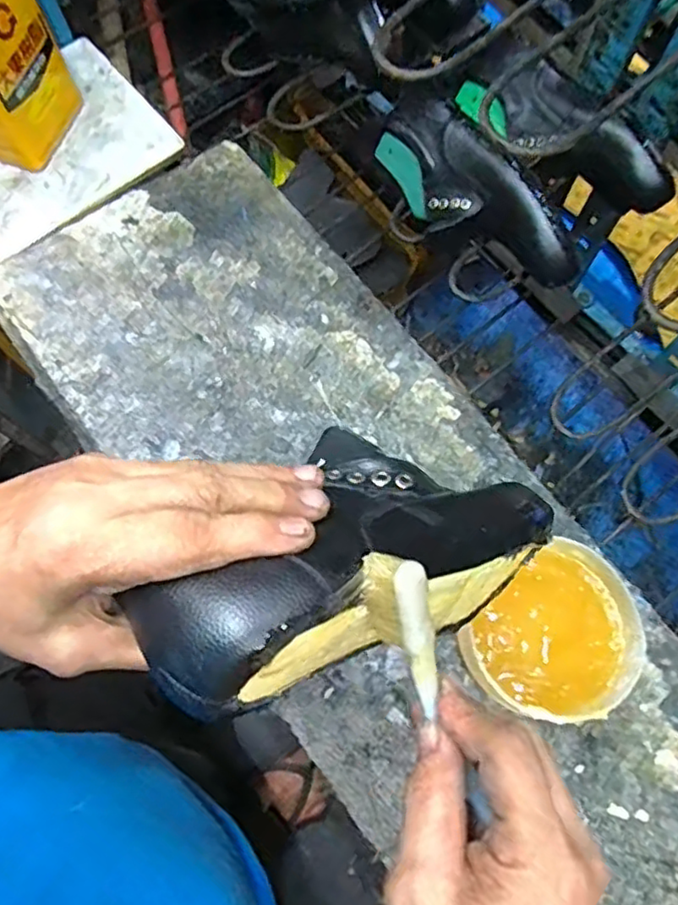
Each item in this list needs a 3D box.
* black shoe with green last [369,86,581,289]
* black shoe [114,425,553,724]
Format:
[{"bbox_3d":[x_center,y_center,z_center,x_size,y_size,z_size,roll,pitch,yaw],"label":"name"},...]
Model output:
[{"bbox_3d":[0.136,-0.273,0.695,0.080,0.086,0.267,-35,76,-10],"label":"black shoe with green last"},{"bbox_3d":[0.022,0.036,0.335,0.250,0.078,0.118,-16,70,-43],"label":"black shoe"}]

